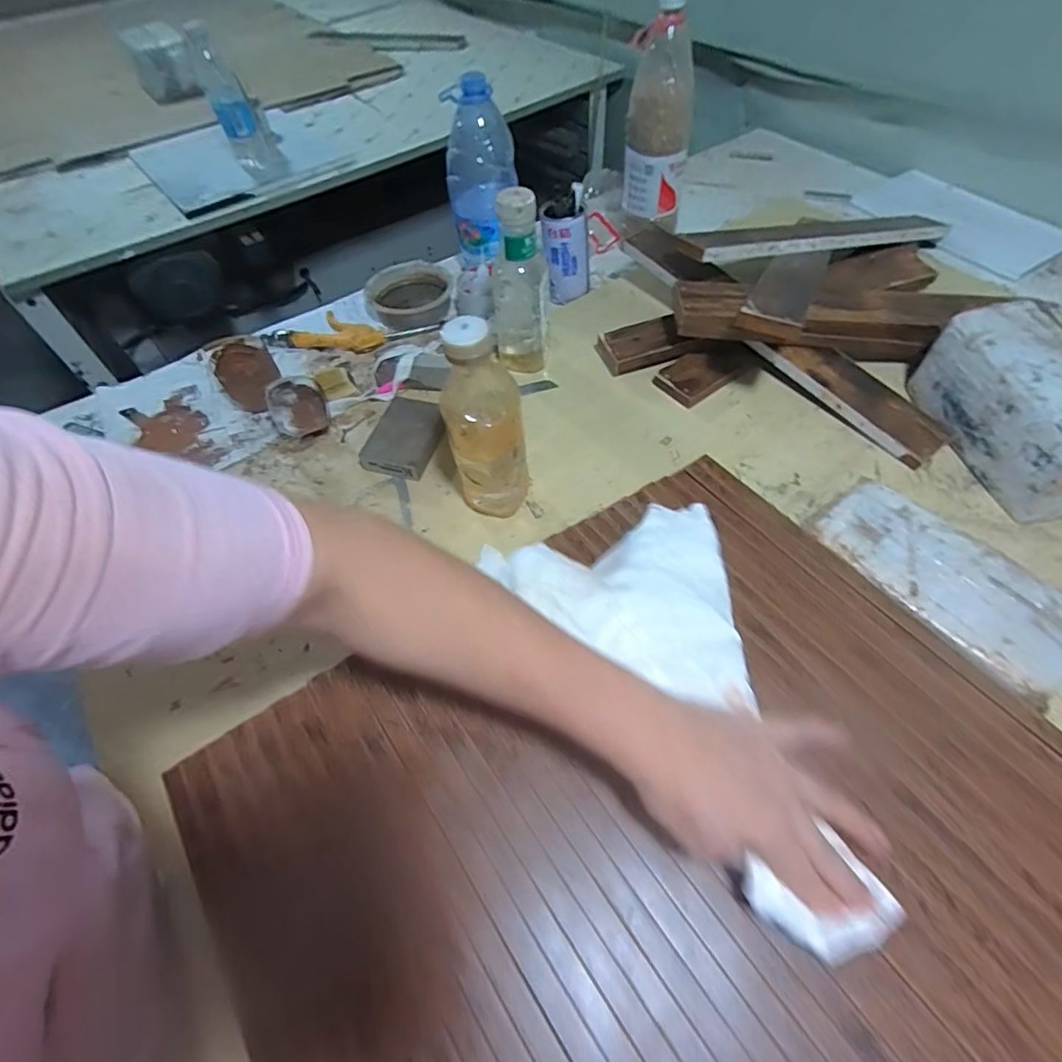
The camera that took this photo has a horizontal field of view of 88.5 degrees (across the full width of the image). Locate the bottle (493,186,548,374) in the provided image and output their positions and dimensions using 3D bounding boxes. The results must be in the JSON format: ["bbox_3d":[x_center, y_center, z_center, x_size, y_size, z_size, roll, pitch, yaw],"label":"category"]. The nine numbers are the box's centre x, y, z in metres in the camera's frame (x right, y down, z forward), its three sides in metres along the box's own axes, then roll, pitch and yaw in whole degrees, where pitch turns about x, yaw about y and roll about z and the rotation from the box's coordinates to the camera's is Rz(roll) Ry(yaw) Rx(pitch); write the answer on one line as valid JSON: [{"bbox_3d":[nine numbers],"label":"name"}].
[{"bbox_3d":[-0.015,-0.288,0.640,0.065,0.208,0.062,-8,56,-2],"label":"bottle"}]

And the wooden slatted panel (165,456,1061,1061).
[{"bbox_3d":[0.089,0.201,0.350,0.520,0.017,0.457,-31,60,-17],"label":"wooden slatted panel"}]

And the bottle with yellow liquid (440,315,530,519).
[{"bbox_3d":[-0.042,-0.097,0.509,0.068,0.210,0.061,-8,56,-2],"label":"bottle with yellow liquid"}]

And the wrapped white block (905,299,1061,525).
[{"bbox_3d":[0.506,-0.119,0.558,0.104,0.105,0.215,-14,56,-6],"label":"wrapped white block"}]

